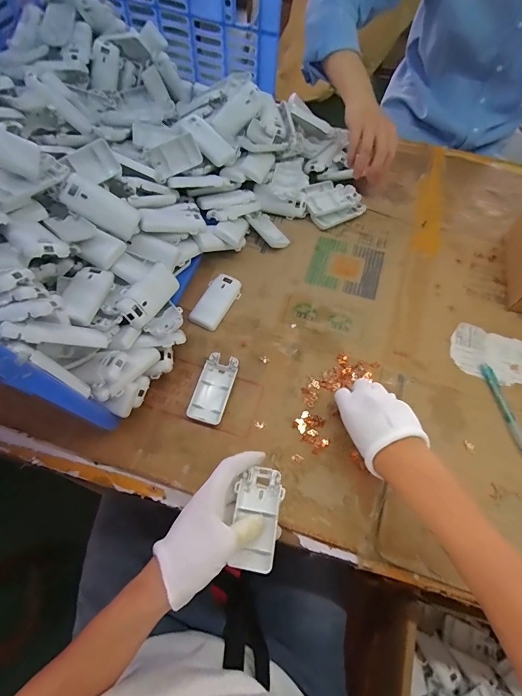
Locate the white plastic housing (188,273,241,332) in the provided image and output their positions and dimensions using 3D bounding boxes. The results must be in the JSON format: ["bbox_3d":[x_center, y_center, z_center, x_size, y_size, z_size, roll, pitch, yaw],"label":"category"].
[{"bbox_3d":[-0.067,-0.073,0.541,0.048,0.012,0.093,23,65,8],"label":"white plastic housing"}]

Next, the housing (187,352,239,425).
[{"bbox_3d":[-0.064,0.055,0.488,0.047,0.017,0.095,16,64,5],"label":"housing"}]

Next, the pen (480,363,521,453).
[{"bbox_3d":[0.329,0.083,0.480,0.015,0.007,0.130,-8,65,-6],"label":"pen"}]

